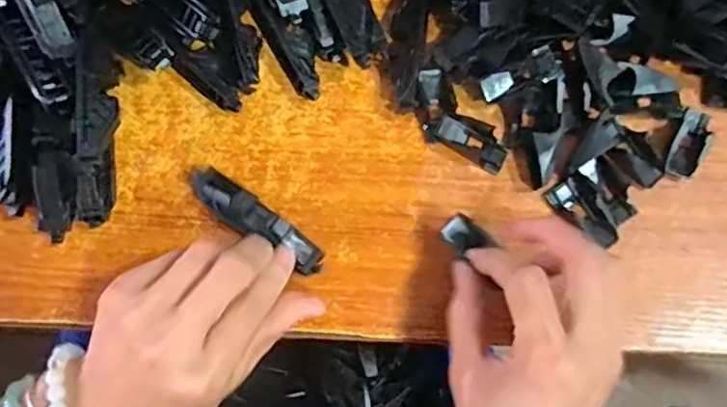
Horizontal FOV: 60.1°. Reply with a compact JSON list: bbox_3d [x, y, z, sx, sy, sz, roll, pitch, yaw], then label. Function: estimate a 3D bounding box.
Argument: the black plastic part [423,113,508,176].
[{"bbox_3d":[0.057,-0.036,0.342,0.046,0.006,0.021,28,77,5],"label":"black plastic part"}]

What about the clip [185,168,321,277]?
[{"bbox_3d":[-0.054,0.008,0.315,0.079,0.011,0.019,34,77,3],"label":"clip"}]

